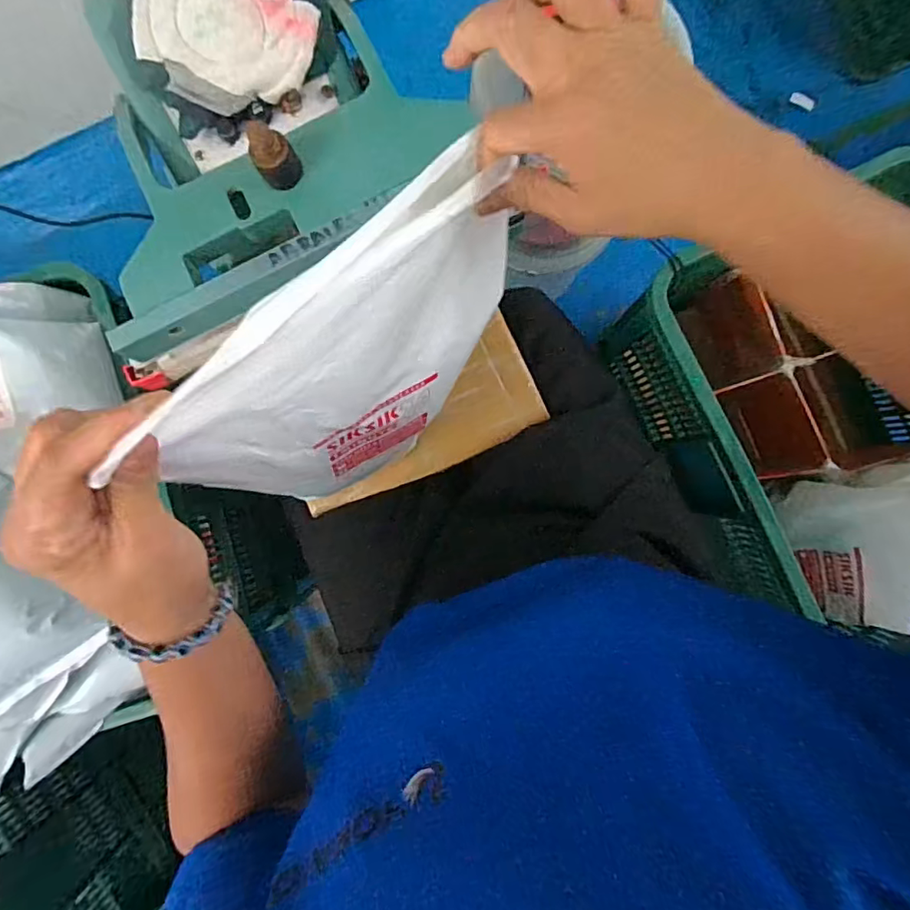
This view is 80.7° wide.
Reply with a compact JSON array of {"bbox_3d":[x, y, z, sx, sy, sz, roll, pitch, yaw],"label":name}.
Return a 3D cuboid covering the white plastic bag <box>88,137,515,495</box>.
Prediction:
[{"bbox_3d":[-0.042,-0.052,0.318,0.056,0.229,0.212,41,89,2],"label":"white plastic bag"}]

